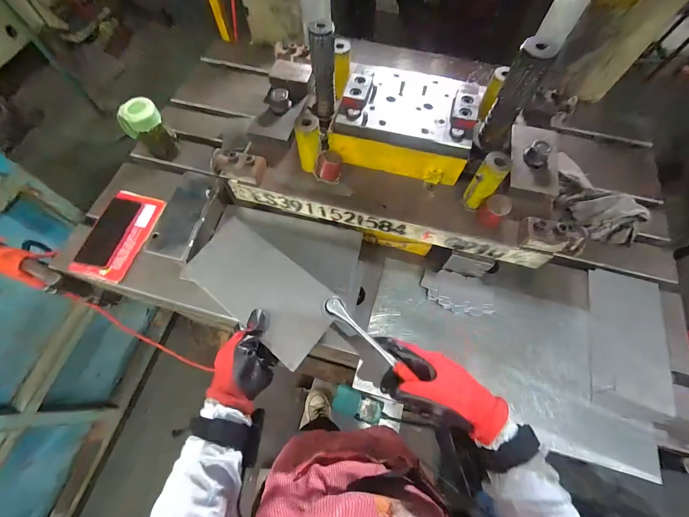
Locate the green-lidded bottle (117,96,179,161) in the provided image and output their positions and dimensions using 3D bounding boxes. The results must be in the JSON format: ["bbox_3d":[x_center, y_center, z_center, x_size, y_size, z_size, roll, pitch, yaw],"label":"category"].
[{"bbox_3d":[-0.440,-0.285,0.681,0.082,0.130,0.059,-39,71,-17],"label":"green-lidded bottle"}]

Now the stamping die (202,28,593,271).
[{"bbox_3d":[0.097,-0.202,0.520,0.607,0.264,0.261,14,65,6],"label":"stamping die"}]

